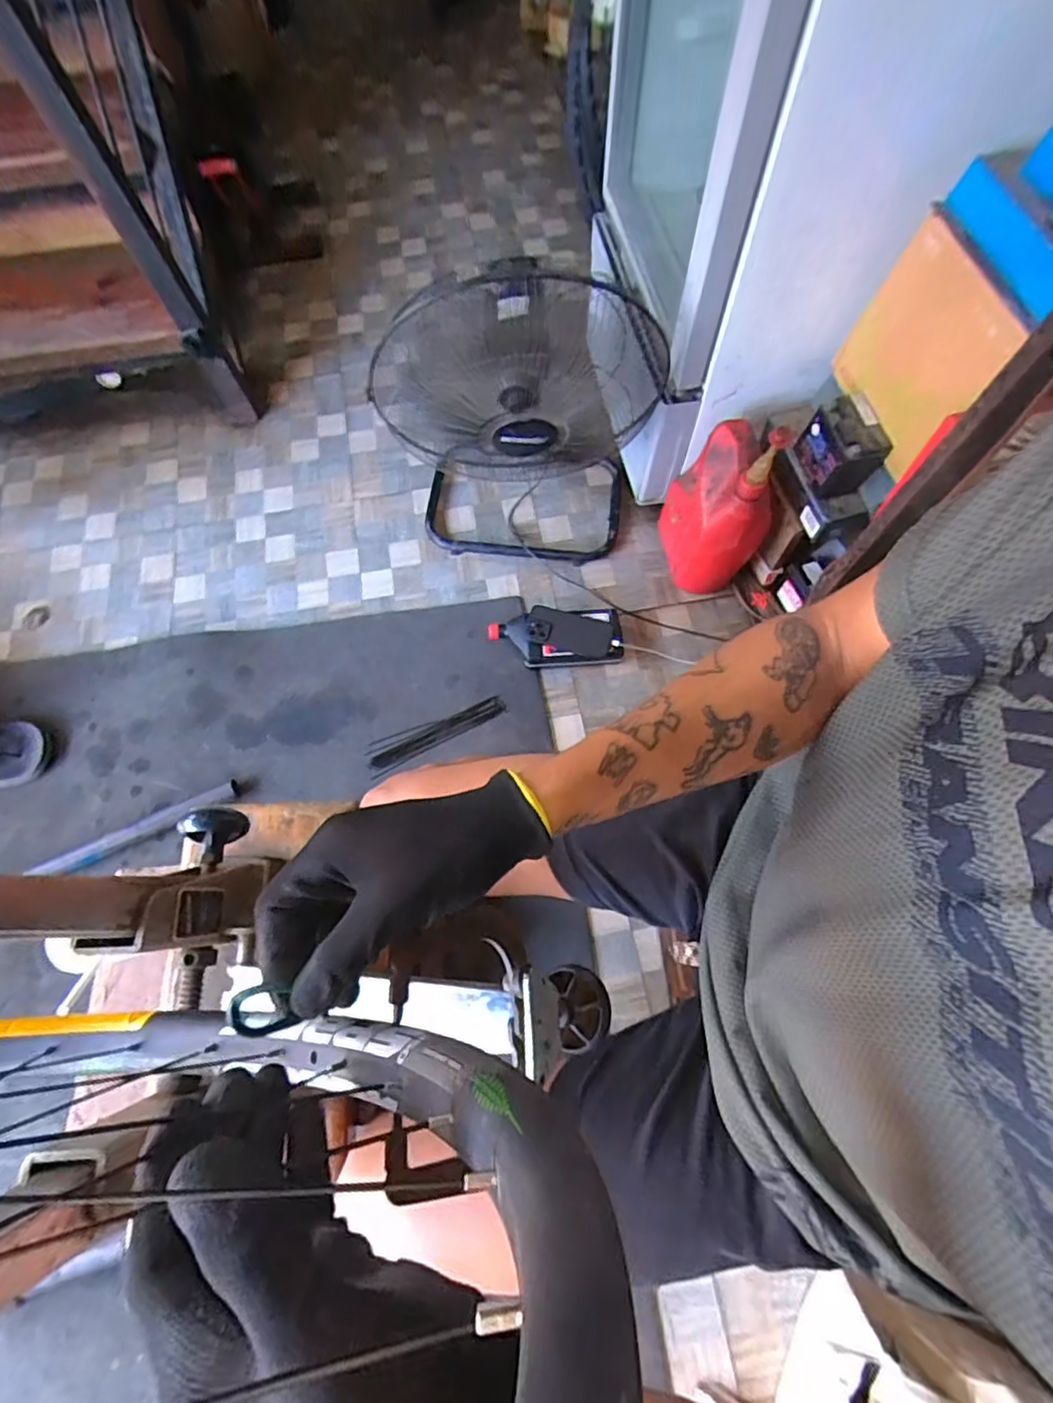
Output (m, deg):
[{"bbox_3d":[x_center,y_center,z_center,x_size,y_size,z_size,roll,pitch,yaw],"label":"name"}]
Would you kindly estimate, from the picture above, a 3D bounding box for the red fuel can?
[{"bbox_3d":[0.351,-0.369,1.040,0.125,0.342,0.212,-5,70,-1],"label":"red fuel can"}]

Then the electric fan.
[{"bbox_3d":[0.002,-0.499,1.050,0.446,0.504,0.230,6,70,3],"label":"electric fan"}]

